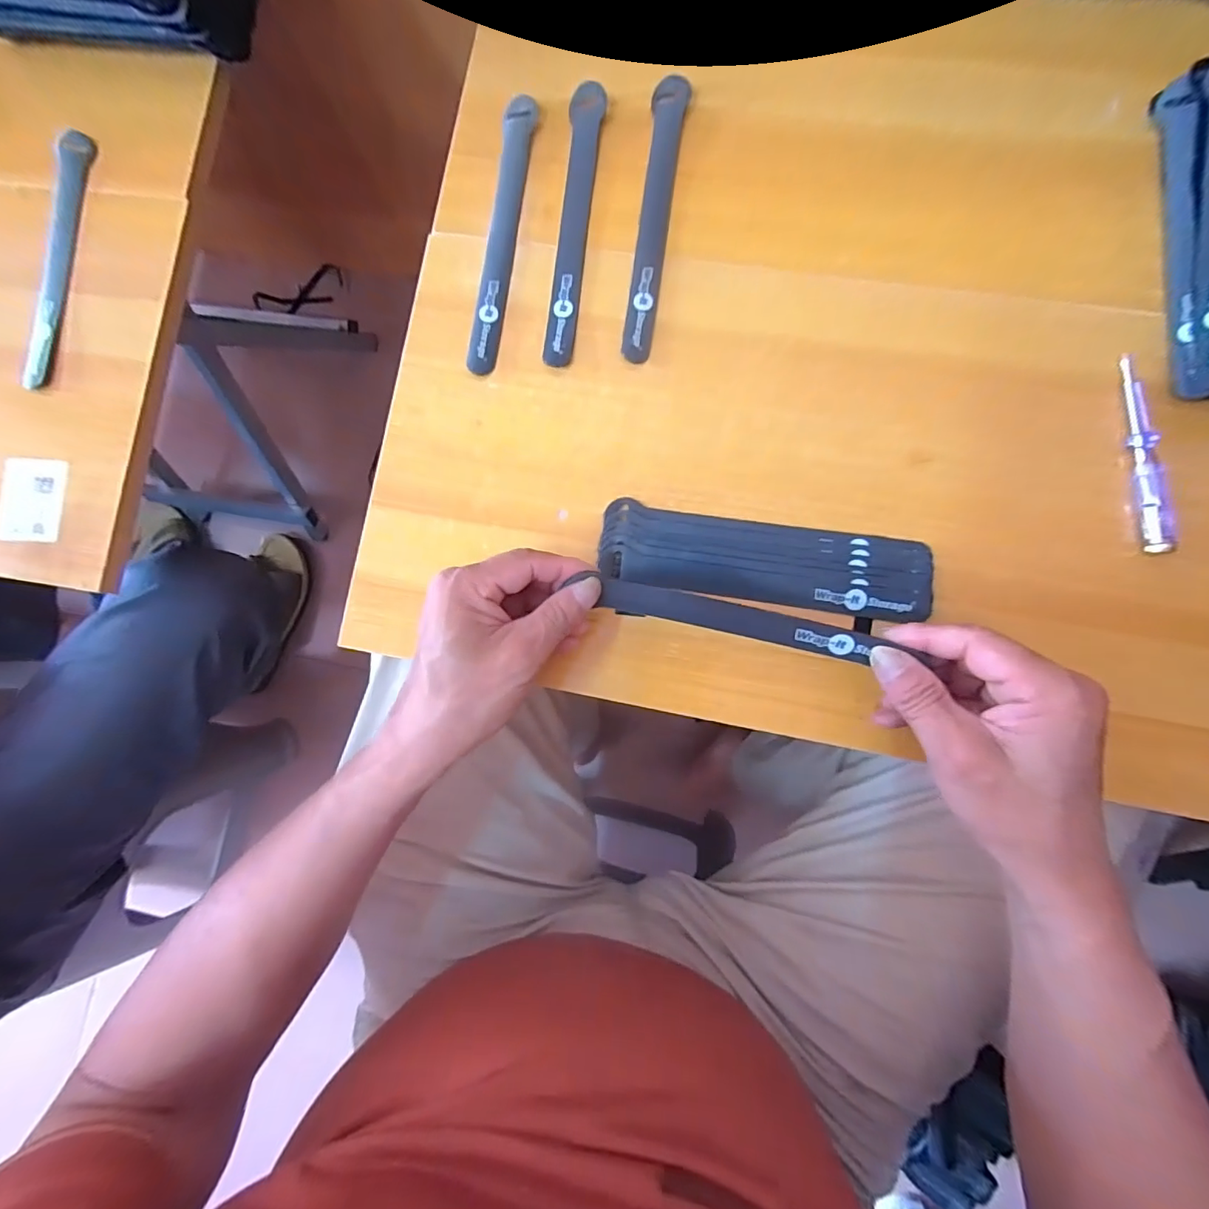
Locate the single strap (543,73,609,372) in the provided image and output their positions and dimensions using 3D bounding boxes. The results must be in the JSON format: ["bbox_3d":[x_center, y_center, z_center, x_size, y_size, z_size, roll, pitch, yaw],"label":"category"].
[{"bbox_3d":[-0.021,-0.259,0.352,0.023,0.009,0.195,5,85,6],"label":"single strap"}]

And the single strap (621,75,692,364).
[{"bbox_3d":[0.033,-0.260,0.348,0.023,0.008,0.195,9,86,6],"label":"single strap"}]

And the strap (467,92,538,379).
[{"bbox_3d":[-0.071,-0.257,0.358,0.021,0.004,0.200,7,86,6],"label":"strap"}]

